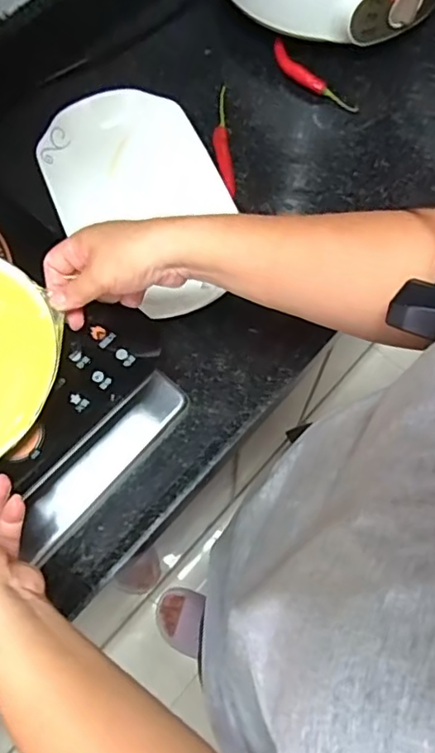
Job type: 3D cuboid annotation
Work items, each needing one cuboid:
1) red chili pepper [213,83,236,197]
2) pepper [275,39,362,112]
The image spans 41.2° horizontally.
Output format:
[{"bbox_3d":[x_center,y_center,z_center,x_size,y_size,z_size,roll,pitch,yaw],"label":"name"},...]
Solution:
[{"bbox_3d":[0.007,-0.276,0.675,0.022,0.021,0.160,-3,69,0],"label":"red chili pepper"},{"bbox_3d":[0.114,-0.367,0.710,0.027,0.023,0.138,-42,74,-14],"label":"pepper"}]

